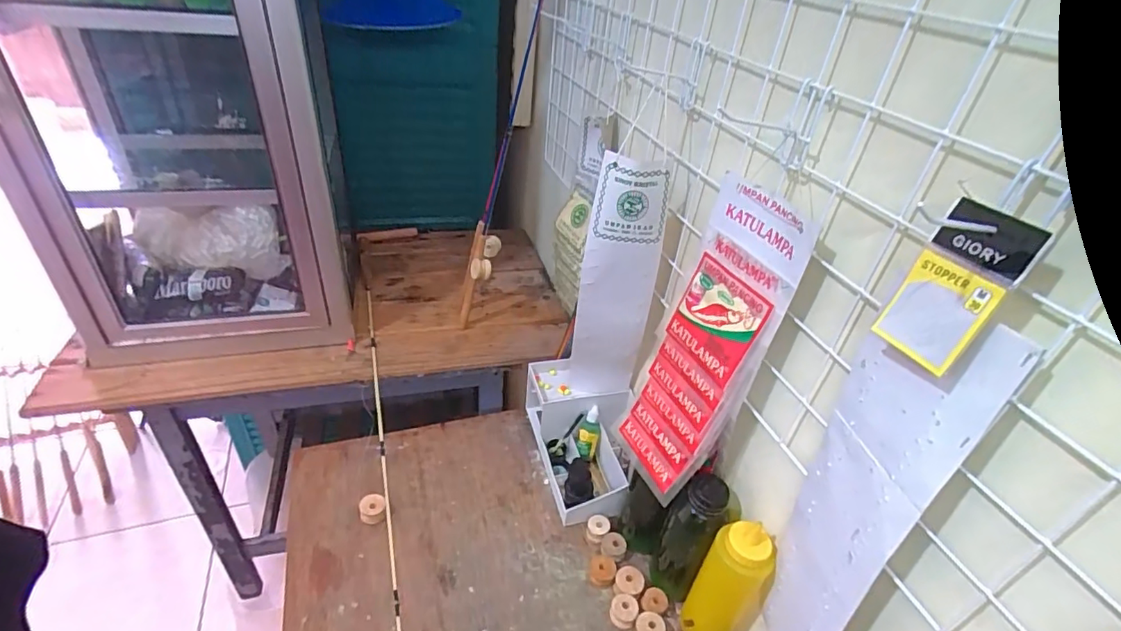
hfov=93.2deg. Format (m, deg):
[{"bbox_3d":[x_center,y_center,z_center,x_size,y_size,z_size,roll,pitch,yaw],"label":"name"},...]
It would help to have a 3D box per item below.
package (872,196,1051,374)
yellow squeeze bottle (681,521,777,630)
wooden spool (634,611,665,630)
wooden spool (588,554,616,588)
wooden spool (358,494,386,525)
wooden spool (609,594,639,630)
[{"bbox_3d":[0.230,-0.017,0.314,0.008,0.093,0.049,1,33,-32],"label":"package"},{"bbox_3d":[0.182,0.302,0.586,0.069,0.192,0.056,29,41,27],"label":"yellow squeeze bottle"},{"bbox_3d":[0.104,0.369,0.620,0.031,0.028,0.031,5,36,-3],"label":"wooden spool"},{"bbox_3d":[0.053,0.324,0.672,0.034,0.017,0.035,5,36,-3],"label":"wooden spool"},{"bbox_3d":[-0.252,0.262,0.712,0.033,0.028,0.035,5,36,-3],"label":"wooden spool"},{"bbox_3d":[0.076,0.355,0.635,0.031,0.027,0.033,5,36,-3],"label":"wooden spool"}]

